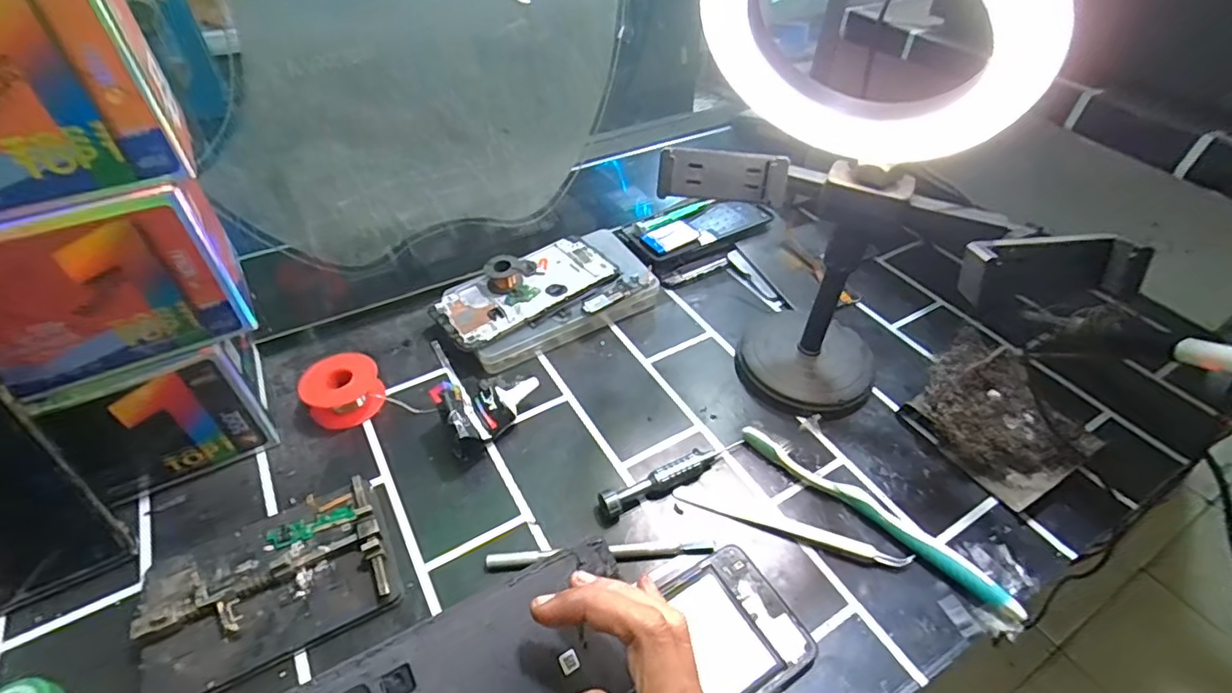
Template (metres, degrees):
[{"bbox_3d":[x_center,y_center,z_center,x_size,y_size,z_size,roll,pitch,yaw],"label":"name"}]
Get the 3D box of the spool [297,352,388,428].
[{"bbox_3d":[-0.203,0.032,0.421,0.052,0.033,0.046,-22,50,-21],"label":"spool"}]

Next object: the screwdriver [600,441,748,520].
[{"bbox_3d":[0.040,0.085,0.383,0.111,0.017,0.019,-24,51,-23],"label":"screwdriver"}]

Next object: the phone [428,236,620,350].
[{"bbox_3d":[-0.077,-0.051,0.489,0.156,0.005,0.075,-28,51,-21],"label":"phone"}]

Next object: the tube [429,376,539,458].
[{"bbox_3d":[-0.087,0.044,0.404,0.072,0.041,0.042,-24,51,-23],"label":"tube"}]

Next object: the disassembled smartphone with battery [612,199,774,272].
[{"bbox_3d":[0.080,-0.123,0.571,0.154,0.013,0.069,-25,63,-19],"label":"disassembled smartphone with battery"}]

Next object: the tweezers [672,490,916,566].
[{"bbox_3d":[0.109,0.115,0.360,0.146,0.008,0.012,15,47,13],"label":"tweezers"}]

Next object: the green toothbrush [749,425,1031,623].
[{"bbox_3d":[0.164,0.106,0.366,0.184,0.015,0.016,34,54,27],"label":"green toothbrush"}]

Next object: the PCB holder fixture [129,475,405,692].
[{"bbox_3d":[-0.200,0.135,0.328,0.127,0.021,0.090,-21,50,-21],"label":"PCB holder fixture"}]

